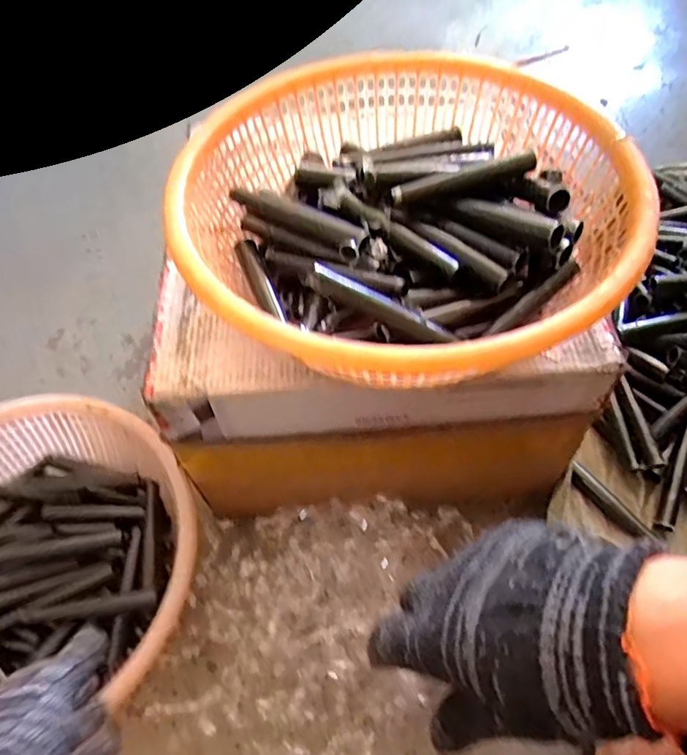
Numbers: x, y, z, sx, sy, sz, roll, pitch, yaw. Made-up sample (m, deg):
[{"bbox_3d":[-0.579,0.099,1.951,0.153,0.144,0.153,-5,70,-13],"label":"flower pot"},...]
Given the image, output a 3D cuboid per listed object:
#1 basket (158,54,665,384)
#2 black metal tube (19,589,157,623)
[{"bbox_3d":[0.054,-0.160,0.529,0.394,0.112,0.361,4,57,6],"label":"basket"},{"bbox_3d":[-0.285,0.261,0.629,0.147,0.023,0.021,-9,57,-3],"label":"black metal tube"}]

